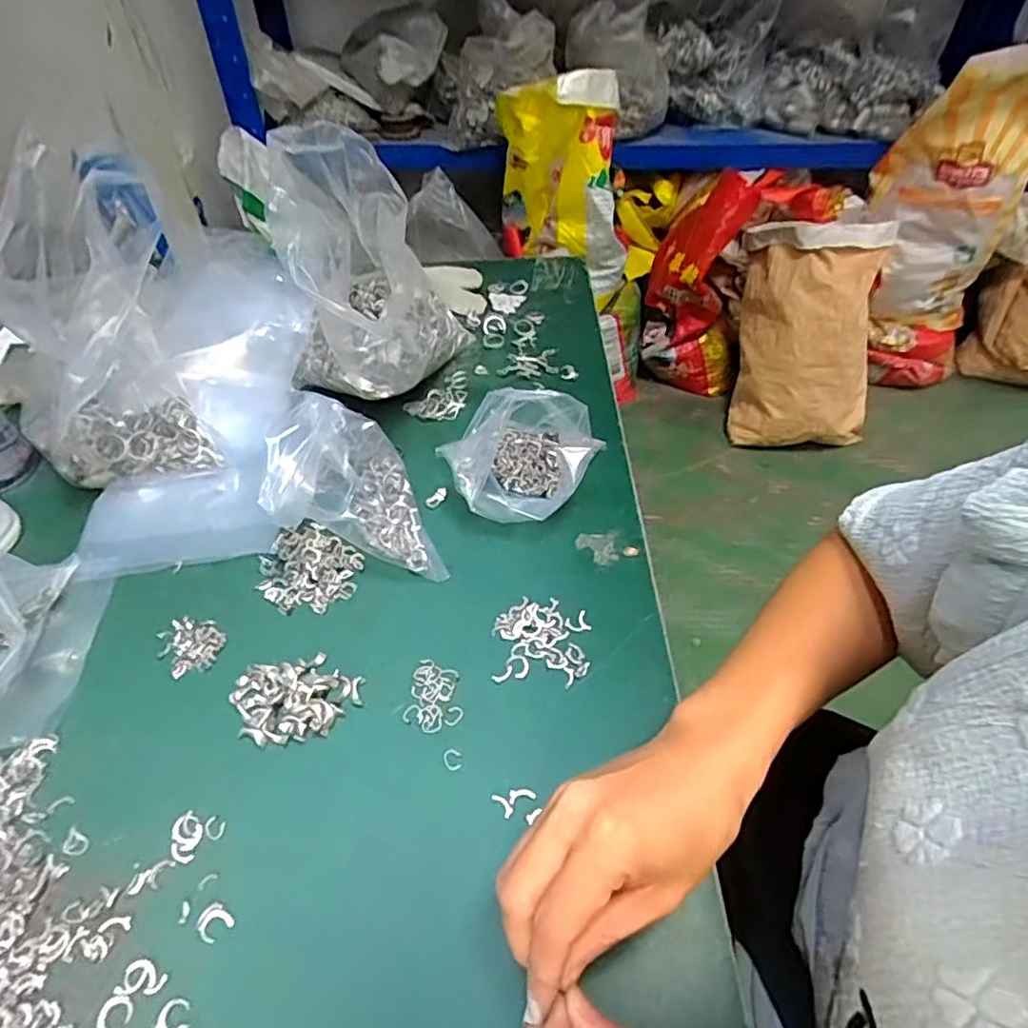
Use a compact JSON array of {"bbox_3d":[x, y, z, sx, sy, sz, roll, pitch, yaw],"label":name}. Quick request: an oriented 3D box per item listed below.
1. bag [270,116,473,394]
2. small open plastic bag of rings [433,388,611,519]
[{"bbox_3d":[-0.131,-0.222,0.548,0.130,0.227,0.146,14,49,13],"label":"bag"},{"bbox_3d":[0.001,-0.058,0.485,0.120,0.093,0.117,11,48,11],"label":"small open plastic bag of rings"}]

